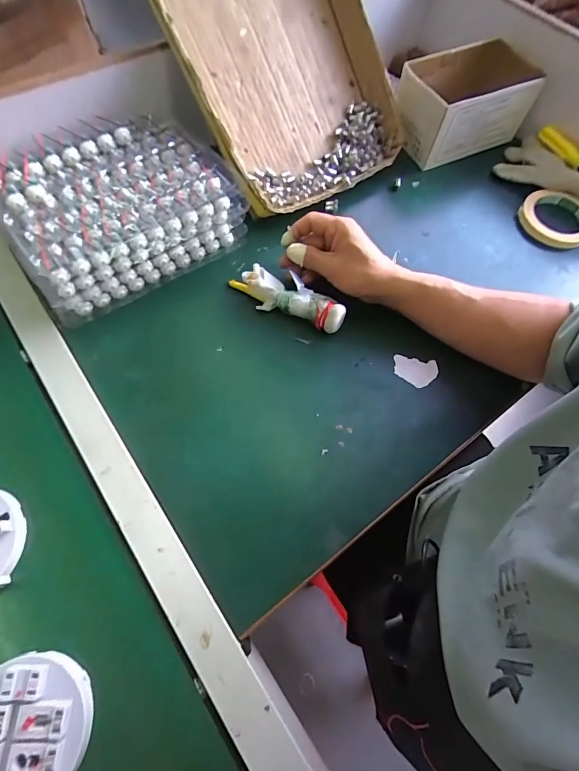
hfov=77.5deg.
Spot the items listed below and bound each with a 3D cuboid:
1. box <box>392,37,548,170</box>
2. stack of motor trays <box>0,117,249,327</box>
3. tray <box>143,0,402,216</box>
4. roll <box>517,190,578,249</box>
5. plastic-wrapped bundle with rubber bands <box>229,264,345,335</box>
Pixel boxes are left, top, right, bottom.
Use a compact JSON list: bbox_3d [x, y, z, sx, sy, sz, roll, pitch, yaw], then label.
[{"bbox_3d":[0.272,-0.456,0.577,0.206,0.087,0.129,-25,69,-14],"label":"box"},{"bbox_3d":[-0.206,-0.220,0.450,0.260,0.087,0.187,-31,71,-16],"label":"stack of motor trays"},{"bbox_3d":[-0.007,-0.461,0.482,0.305,0.078,0.408,-34,110,-20],"label":"tray"},{"bbox_3d":[0.405,-0.255,0.543,0.104,0.019,0.104,1,65,-3],"label":"roll"},{"bbox_3d":[-0.003,-0.109,0.445,0.148,0.036,0.041,31,68,10],"label":"plastic-wrapped bundle with rubber bands"}]

